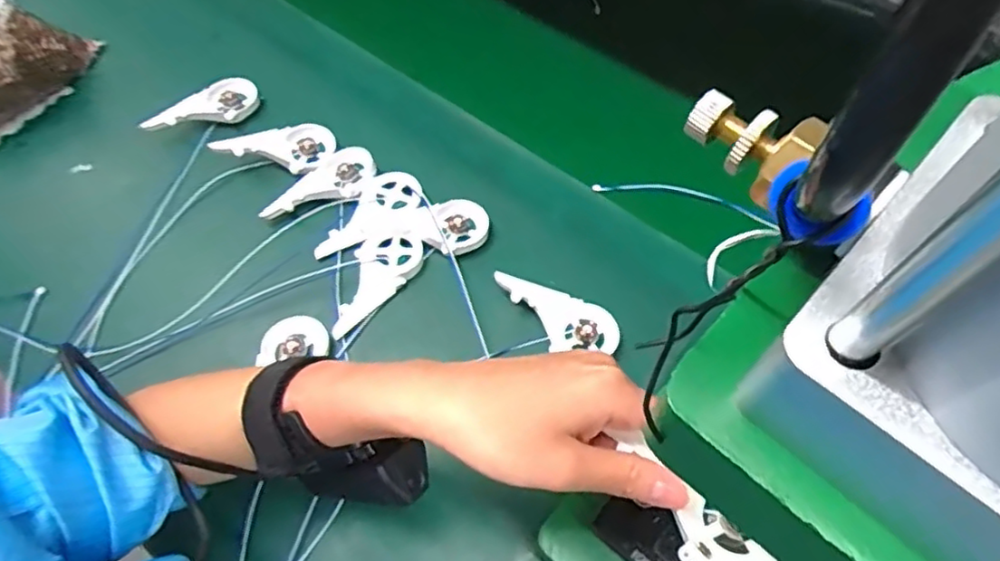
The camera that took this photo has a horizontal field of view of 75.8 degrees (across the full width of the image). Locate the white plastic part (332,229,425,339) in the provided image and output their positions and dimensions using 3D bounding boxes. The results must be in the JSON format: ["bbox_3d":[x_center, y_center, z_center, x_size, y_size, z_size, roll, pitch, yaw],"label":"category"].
[{"bbox_3d":[-0.096,-0.003,0.469,0.088,0.017,0.043,-41,66,-20],"label":"white plastic part"}]

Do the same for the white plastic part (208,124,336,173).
[{"bbox_3d":[-0.182,-0.106,0.520,0.093,0.012,0.043,-5,58,-15],"label":"white plastic part"}]

